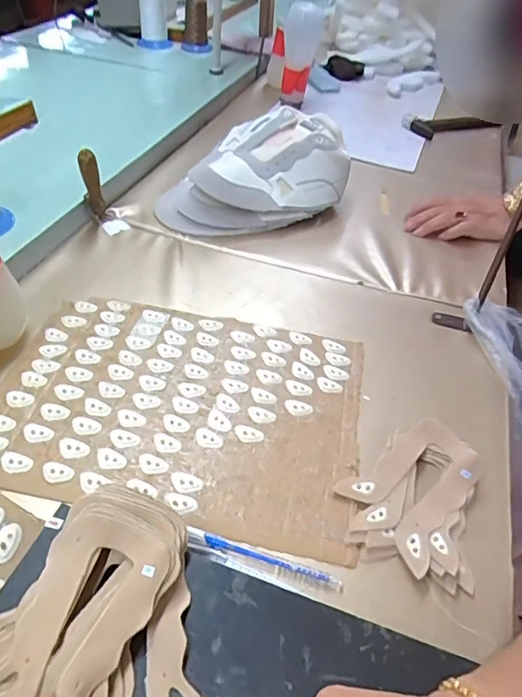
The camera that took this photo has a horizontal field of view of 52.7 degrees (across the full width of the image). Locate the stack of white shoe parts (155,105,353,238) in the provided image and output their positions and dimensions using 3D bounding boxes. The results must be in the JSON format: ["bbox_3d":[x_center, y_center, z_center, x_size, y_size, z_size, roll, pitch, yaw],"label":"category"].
[{"bbox_3d":[-0.013,-0.247,0.724,0.253,0.105,0.141,-8,46,-16],"label":"stack of white shoe parts"}]

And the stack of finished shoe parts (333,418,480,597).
[{"bbox_3d":[0.119,0.112,0.422,0.100,0.021,0.132,15,44,8],"label":"stack of finished shoe parts"}]

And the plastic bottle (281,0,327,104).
[{"bbox_3d":[0.076,-0.562,1.012,0.072,0.162,0.069,9,43,1],"label":"plastic bottle"}]

